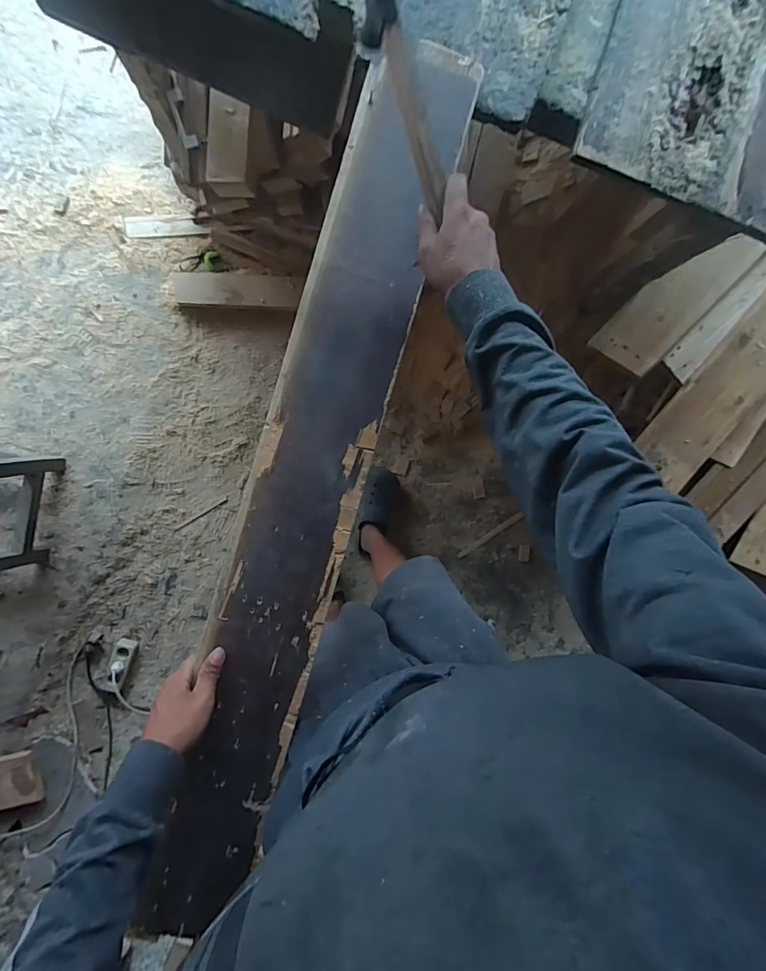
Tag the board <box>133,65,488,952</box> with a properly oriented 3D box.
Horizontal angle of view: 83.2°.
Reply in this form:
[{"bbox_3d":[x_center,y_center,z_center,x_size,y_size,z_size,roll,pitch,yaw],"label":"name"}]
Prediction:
[{"bbox_3d":[-0.089,-0.012,0.535,0.137,0.030,1.103,15,89,-8],"label":"board"}]

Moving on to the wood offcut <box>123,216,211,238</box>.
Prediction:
[{"bbox_3d":[-0.657,-0.793,1.318,0.259,0.020,0.064,-1,92,-1],"label":"wood offcut"}]

